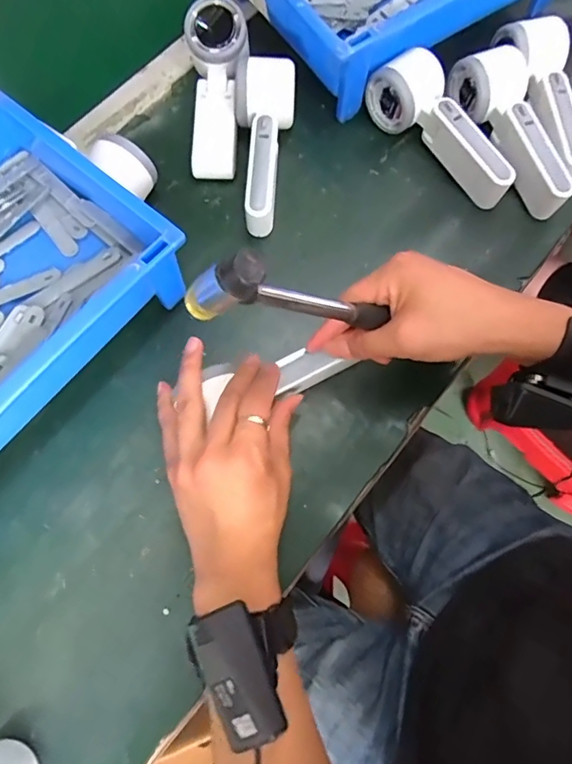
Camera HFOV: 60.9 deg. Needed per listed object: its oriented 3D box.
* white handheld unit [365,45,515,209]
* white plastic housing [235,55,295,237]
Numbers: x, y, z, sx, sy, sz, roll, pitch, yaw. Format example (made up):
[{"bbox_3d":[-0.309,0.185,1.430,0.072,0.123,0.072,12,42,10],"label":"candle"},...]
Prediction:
[{"bbox_3d":[0.152,-0.240,0.460,0.044,0.060,0.163,-41,77,-11],"label":"white handheld unit"},{"bbox_3d":[-0.023,-0.217,0.458,0.053,0.056,0.165,3,73,1],"label":"white plastic housing"}]

